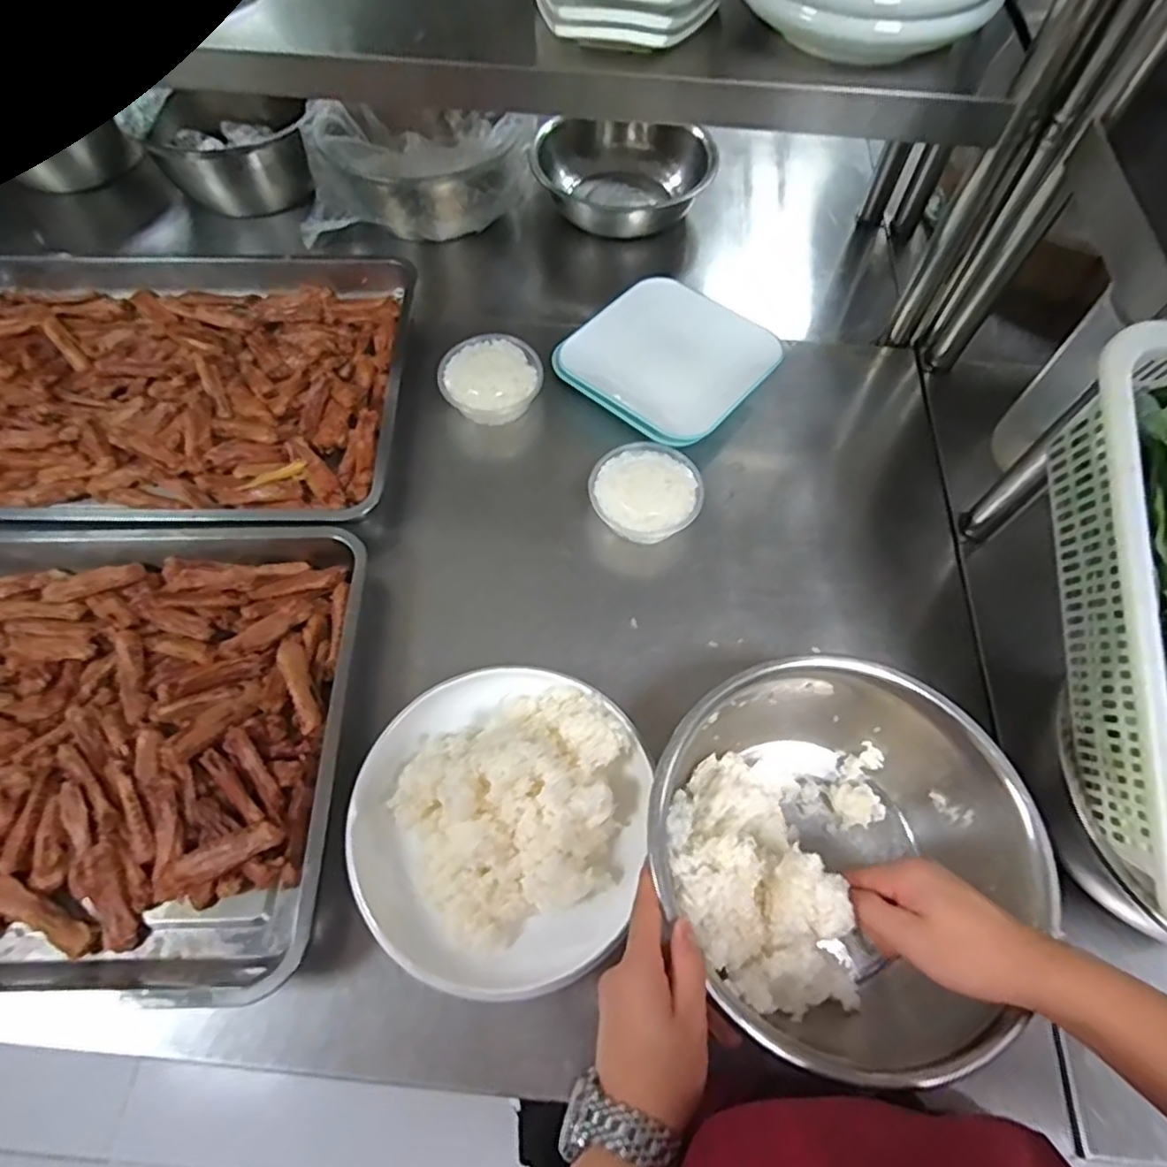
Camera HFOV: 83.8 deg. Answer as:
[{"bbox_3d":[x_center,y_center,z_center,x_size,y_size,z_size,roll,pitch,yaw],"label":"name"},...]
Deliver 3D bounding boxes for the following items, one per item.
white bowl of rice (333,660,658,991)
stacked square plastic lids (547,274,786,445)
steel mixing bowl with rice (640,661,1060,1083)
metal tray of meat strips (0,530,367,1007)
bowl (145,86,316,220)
[{"bbox_3d":[-0.067,0.183,0.518,0.229,0.093,0.230,0,63,0],"label":"white bowl of rice"},{"bbox_3d":[0.099,-0.263,0.763,0.206,0.034,0.204,38,69,17],"label":"stacked square plastic lids"},{"bbox_3d":[0.187,0.198,0.497,0.263,0.132,0.258,0,63,0],"label":"steel mixing bowl with rice"},{"bbox_3d":[-0.524,0.130,0.560,0.640,0.048,0.399,-1,63,-1],"label":"metal tray of meat strips"},{"bbox_3d":[-0.503,-0.653,0.971,0.204,0.101,0.179,-7,63,-4],"label":"bowl"}]

